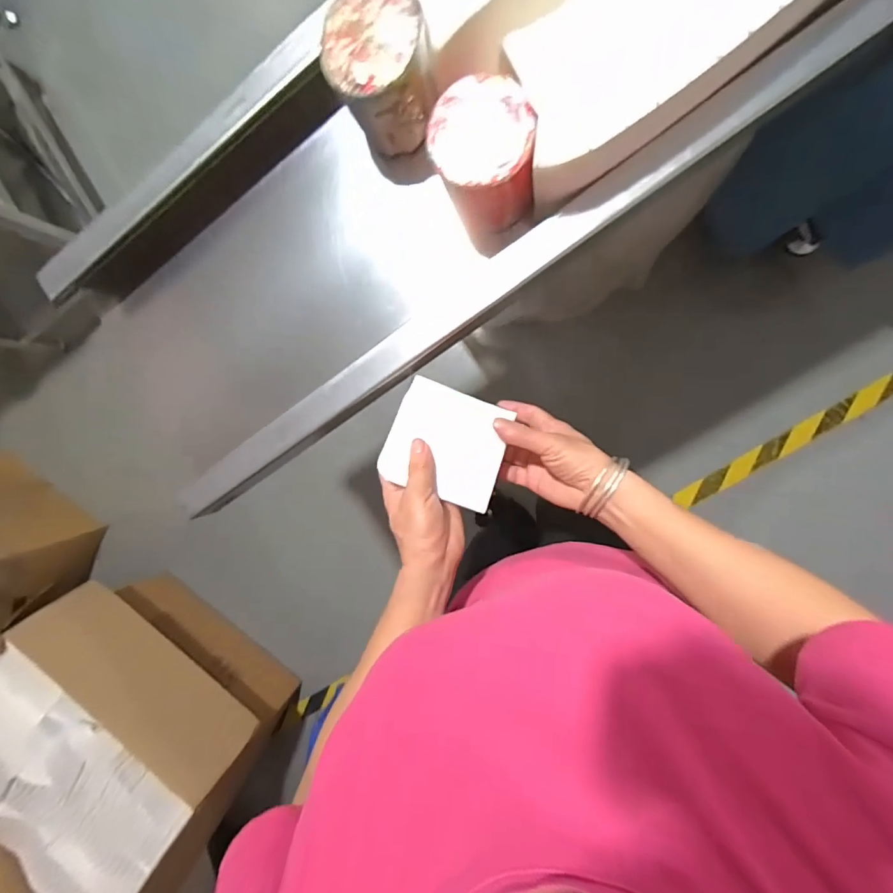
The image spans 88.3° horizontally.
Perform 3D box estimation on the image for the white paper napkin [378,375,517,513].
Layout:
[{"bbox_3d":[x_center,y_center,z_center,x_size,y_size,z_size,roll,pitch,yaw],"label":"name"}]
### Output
[{"bbox_3d":[0.001,-0.003,0.441,0.111,0.010,0.099,22,86,2],"label":"white paper napkin"}]

